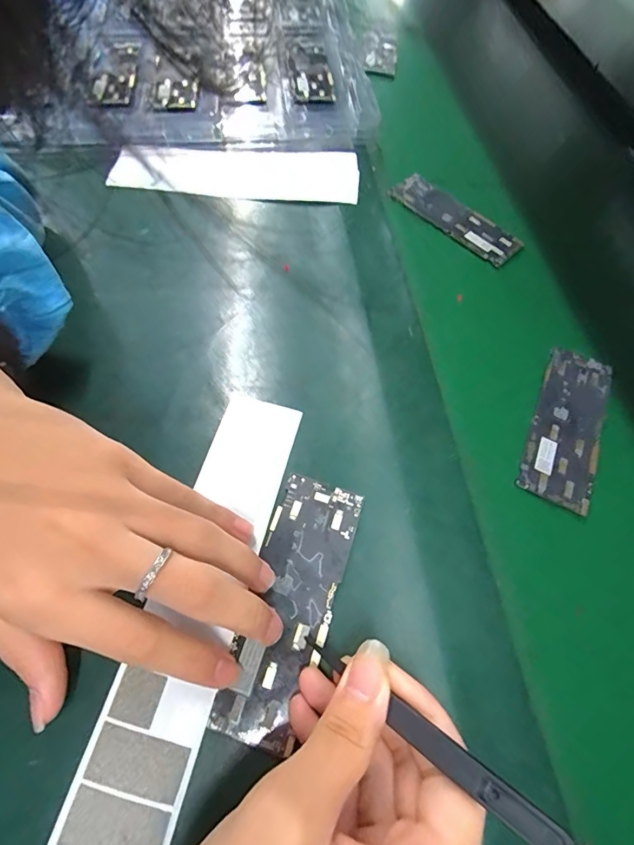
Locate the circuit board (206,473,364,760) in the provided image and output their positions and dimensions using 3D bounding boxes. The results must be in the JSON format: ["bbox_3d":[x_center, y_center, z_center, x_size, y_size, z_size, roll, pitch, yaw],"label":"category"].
[{"bbox_3d":[-0.013,0.089,0.213,0.044,0.004,0.124,16,62,6],"label":"circuit board"}]

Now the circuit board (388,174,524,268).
[{"bbox_3d":[0.124,-0.186,0.380,0.041,0.010,0.127,-40,71,-20],"label":"circuit board"}]

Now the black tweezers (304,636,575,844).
[{"bbox_3d":[0.035,0.114,0.159,0.112,0.008,0.009,15,55,46],"label":"black tweezers"}]

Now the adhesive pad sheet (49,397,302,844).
[{"bbox_3d":[-0.059,0.081,0.214,0.047,0.006,0.216,13,61,4],"label":"adhesive pad sheet"}]

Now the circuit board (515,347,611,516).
[{"bbox_3d":[0.168,0.000,0.278,0.042,0.004,0.120,21,61,16],"label":"circuit board"}]

